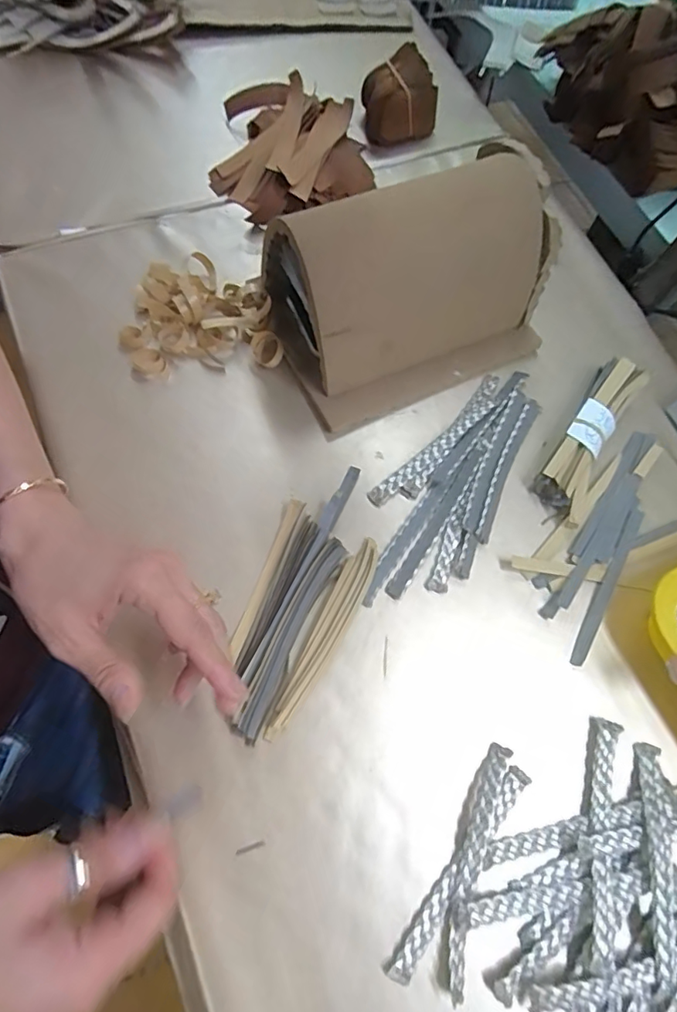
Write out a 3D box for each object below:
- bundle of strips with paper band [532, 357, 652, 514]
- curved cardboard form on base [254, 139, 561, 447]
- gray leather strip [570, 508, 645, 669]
[{"bbox_3d":[0.201,-0.059,0.417,0.033,0.027,0.138,34,70,7],"label":"bundle of strips with paper band"},{"bbox_3d":[0.056,-0.169,0.401,0.203,0.113,0.130,-23,73,-13],"label":"curved cardboard form on base"},{"bbox_3d":[0.201,0.059,0.388,0.012,0.007,0.132,30,70,6],"label":"gray leather strip"}]

